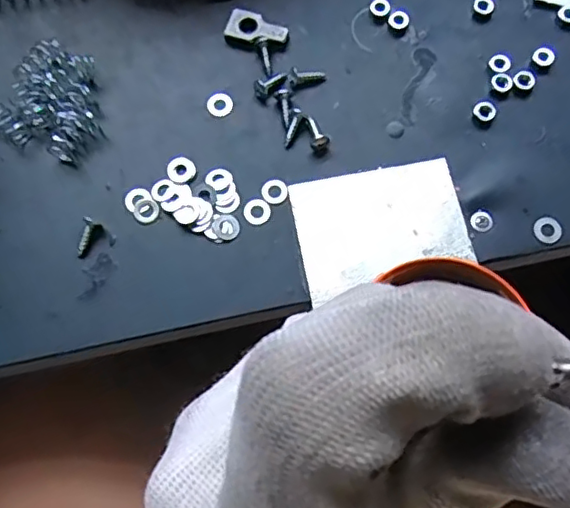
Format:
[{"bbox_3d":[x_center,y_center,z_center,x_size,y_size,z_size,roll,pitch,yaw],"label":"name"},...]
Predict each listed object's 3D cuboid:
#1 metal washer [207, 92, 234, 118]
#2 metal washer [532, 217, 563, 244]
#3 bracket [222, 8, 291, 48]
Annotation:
[{"bbox_3d":[-0.032,-0.073,0.292,0.012,0.004,0.013,0,74,0],"label":"metal washer"},{"bbox_3d":[0.118,-0.011,0.271,0.012,0.004,0.012,-29,73,0],"label":"metal washer"},{"bbox_3d":[-0.014,-0.111,0.302,0.032,0.005,0.018,18,75,5],"label":"bracket"}]

